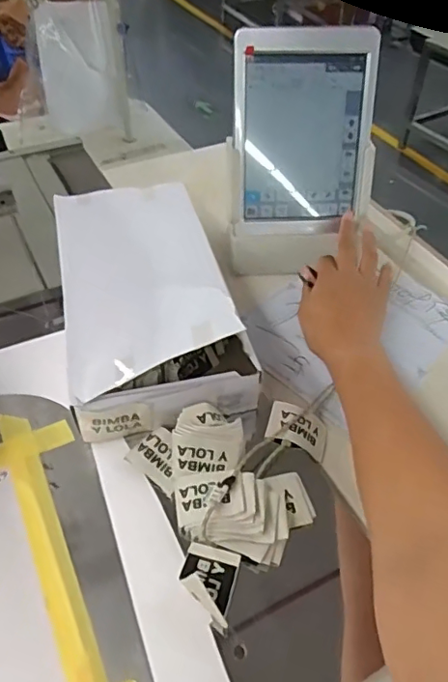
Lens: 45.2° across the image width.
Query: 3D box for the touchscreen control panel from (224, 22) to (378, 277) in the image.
[{"bbox_3d":[0.084,-0.198,0.585,0.153,0.246,0.023,-3,24,-4],"label":"touchscreen control panel"}]

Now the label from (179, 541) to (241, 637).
[{"bbox_3d":[-0.012,0.171,0.379,0.041,0.011,0.051,13,47,10],"label":"label"}]

